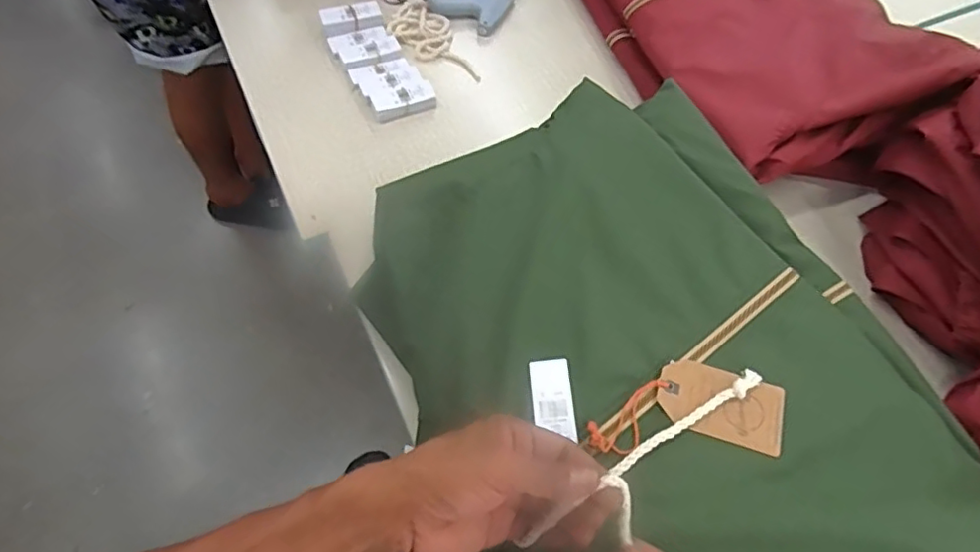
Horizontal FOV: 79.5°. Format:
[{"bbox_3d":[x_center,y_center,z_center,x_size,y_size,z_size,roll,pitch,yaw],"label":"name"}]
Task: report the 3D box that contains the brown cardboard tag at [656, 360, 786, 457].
[{"bbox_3d":[0.188,0.104,0.480,0.099,0.006,0.057,16,63,7],"label":"brown cardboard tag"}]

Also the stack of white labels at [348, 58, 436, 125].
[{"bbox_3d":[-0.128,-0.250,0.780,0.086,0.015,0.101,-22,67,-14],"label":"stack of white labels"}]

